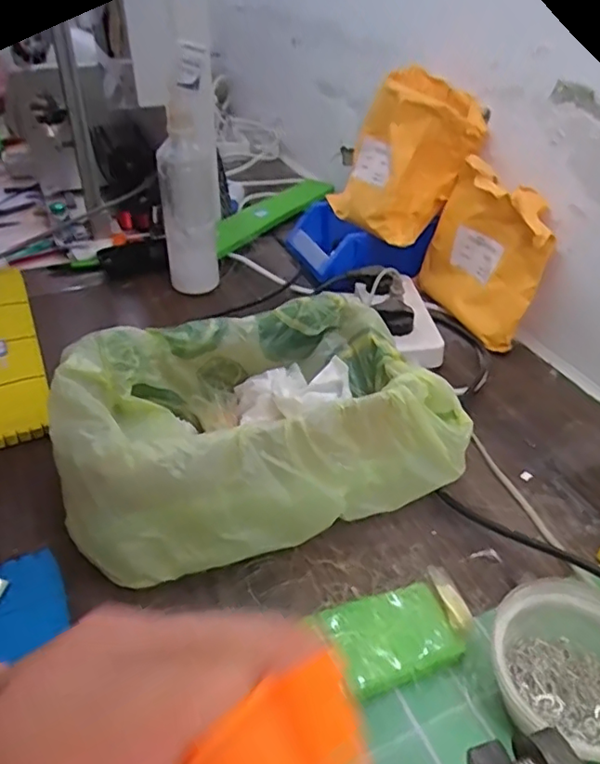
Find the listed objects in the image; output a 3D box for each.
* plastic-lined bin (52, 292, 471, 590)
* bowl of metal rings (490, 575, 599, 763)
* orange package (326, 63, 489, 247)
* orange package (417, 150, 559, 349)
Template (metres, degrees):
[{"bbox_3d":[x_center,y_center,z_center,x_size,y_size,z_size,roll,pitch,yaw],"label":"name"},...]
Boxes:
[{"bbox_3d":[-0.030,0.040,0.476,0.288,0.124,0.159,-10,39,-13],"label":"plastic-lined bin"},{"bbox_3d":[0.164,0.173,0.354,0.095,0.053,0.098,0,38,0],"label":"bowl of metal rings"},{"bbox_3d":[0.123,-0.267,0.721,0.148,0.196,0.054,47,31,21],"label":"orange package"},{"bbox_3d":[0.204,-0.150,0.679,0.043,0.177,0.171,-10,37,-30],"label":"orange package"}]

